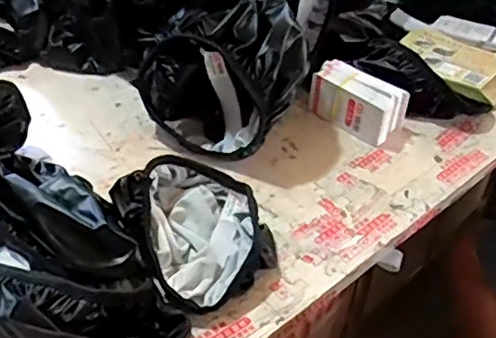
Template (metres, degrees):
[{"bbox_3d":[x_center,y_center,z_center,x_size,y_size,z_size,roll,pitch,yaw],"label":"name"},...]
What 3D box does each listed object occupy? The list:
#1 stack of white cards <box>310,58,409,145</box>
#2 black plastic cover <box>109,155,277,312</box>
[{"bbox_3d":[0.132,-0.084,0.740,0.109,0.057,0.053,29,47,27],"label":"stack of white cards"},{"bbox_3d":[-0.050,0.050,0.570,0.121,0.055,0.154,-18,45,-23],"label":"black plastic cover"}]

